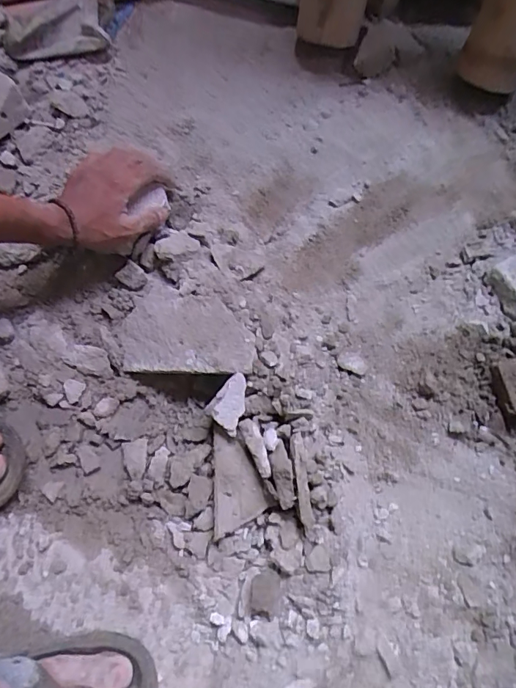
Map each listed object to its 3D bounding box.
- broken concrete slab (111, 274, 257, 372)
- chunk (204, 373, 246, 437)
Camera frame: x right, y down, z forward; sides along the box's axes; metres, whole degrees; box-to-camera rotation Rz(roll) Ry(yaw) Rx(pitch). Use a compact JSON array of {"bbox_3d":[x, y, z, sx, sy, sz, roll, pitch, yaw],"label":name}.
[{"bbox_3d":[-0.077,-0.014,0.489,0.159,0.023,0.094,5,67,18],"label":"broken concrete slab"},{"bbox_3d":[-0.024,0.059,0.455,0.038,0.016,0.053,40,93,-1],"label":"chunk"}]

